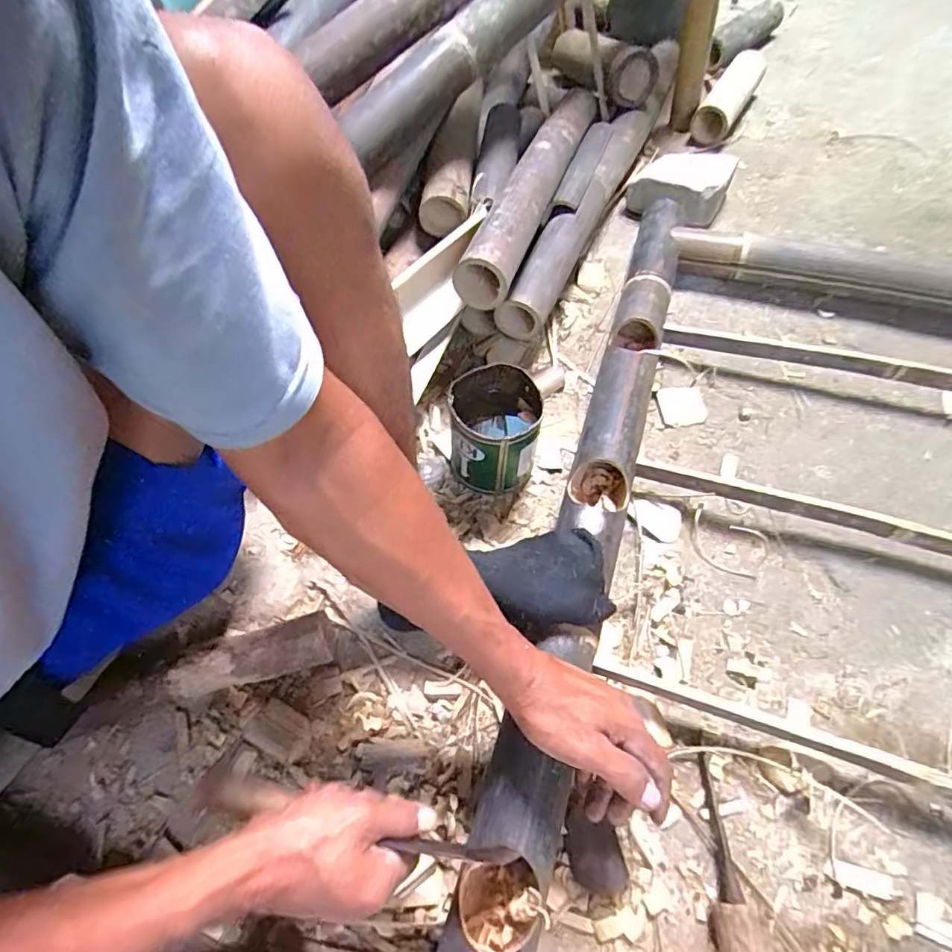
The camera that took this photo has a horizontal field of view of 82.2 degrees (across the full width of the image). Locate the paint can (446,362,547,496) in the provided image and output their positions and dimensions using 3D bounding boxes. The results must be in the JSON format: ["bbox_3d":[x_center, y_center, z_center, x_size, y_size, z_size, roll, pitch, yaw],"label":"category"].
[{"bbox_3d":[0.019,-0.050,0.625,0.099,0.118,0.104,-2,57,3],"label":"paint can"}]

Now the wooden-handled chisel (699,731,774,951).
[{"bbox_3d":[0.205,0.322,0.441,0.037,0.031,0.197,1,44,5],"label":"wooden-handled chisel"}]

